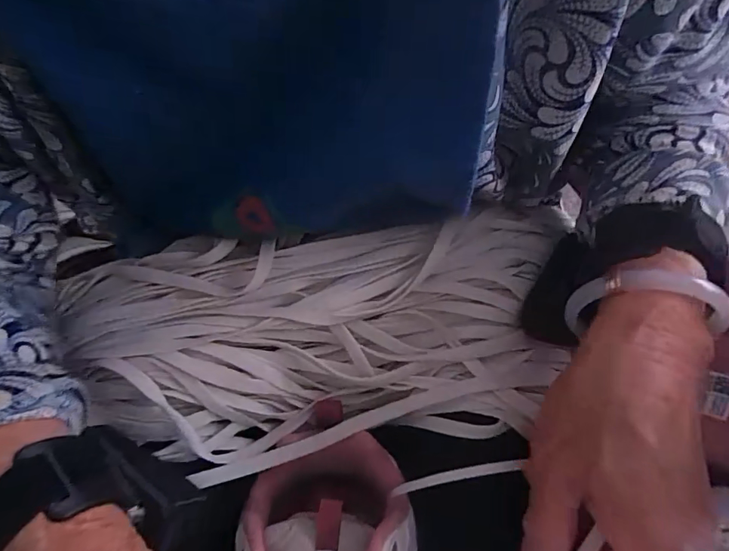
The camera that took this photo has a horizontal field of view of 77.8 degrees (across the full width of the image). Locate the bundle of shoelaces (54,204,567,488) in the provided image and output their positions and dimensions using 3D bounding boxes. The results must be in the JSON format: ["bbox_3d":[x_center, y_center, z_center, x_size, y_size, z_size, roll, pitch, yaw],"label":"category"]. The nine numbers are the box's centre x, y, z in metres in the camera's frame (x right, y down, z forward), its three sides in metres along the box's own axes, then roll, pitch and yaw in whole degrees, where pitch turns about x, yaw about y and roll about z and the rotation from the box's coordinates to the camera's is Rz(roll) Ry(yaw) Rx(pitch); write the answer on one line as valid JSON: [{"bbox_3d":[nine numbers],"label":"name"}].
[{"bbox_3d":[-0.027,0.036,0.273,0.290,0.029,0.133,-8,77,-4],"label":"bundle of shoelaces"}]

